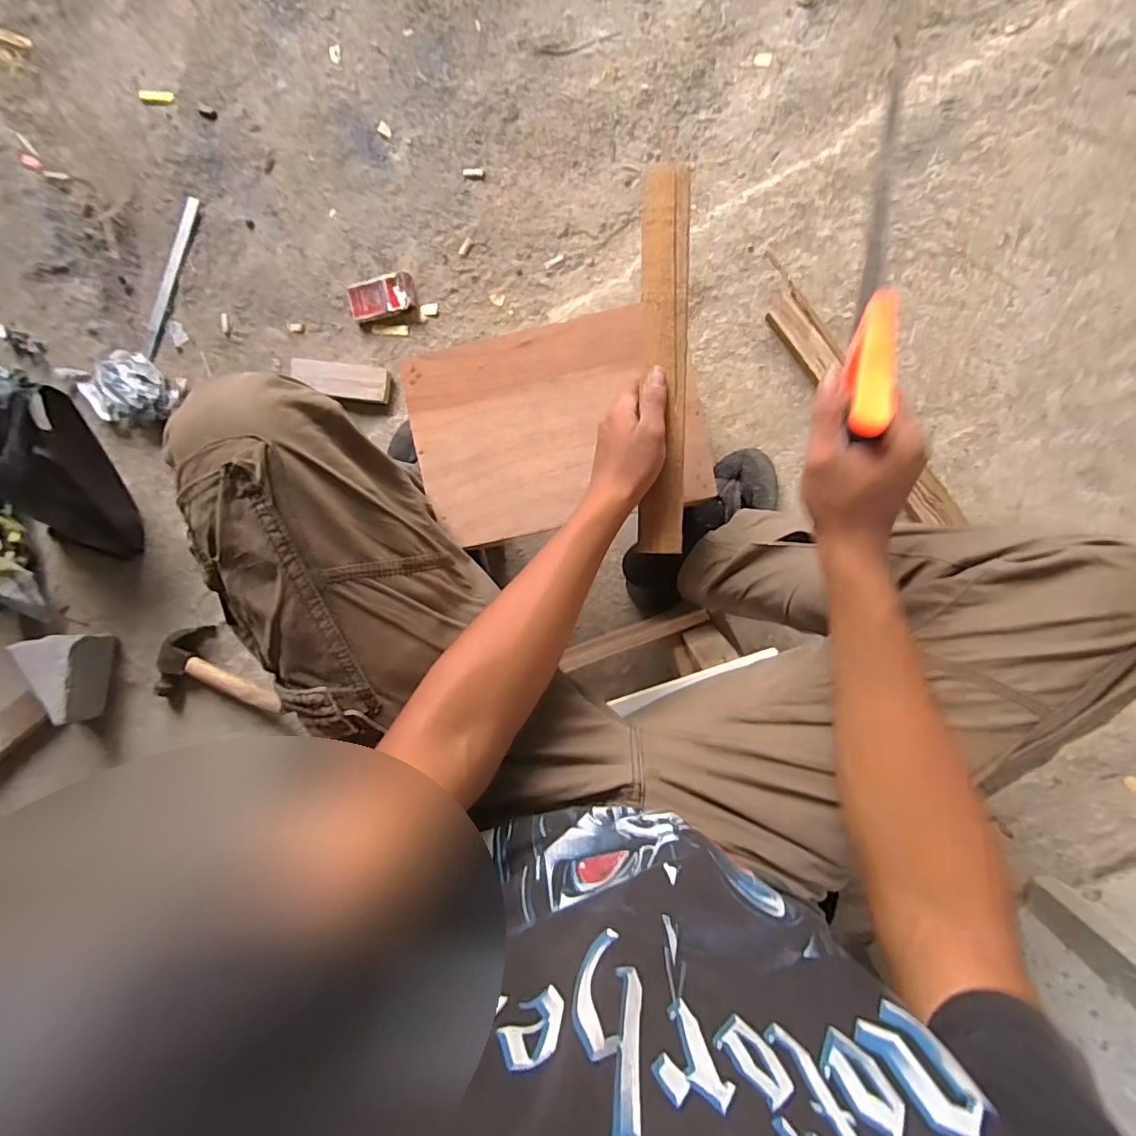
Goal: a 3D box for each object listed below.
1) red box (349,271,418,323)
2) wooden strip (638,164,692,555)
[{"bbox_3d":[-0.286,-0.418,0.848,0.103,0.020,0.059,-14,91,7],"label":"red box"},{"bbox_3d":[0.087,-0.180,0.496,0.041,0.013,0.332,0,97,8],"label":"wooden strip"}]

